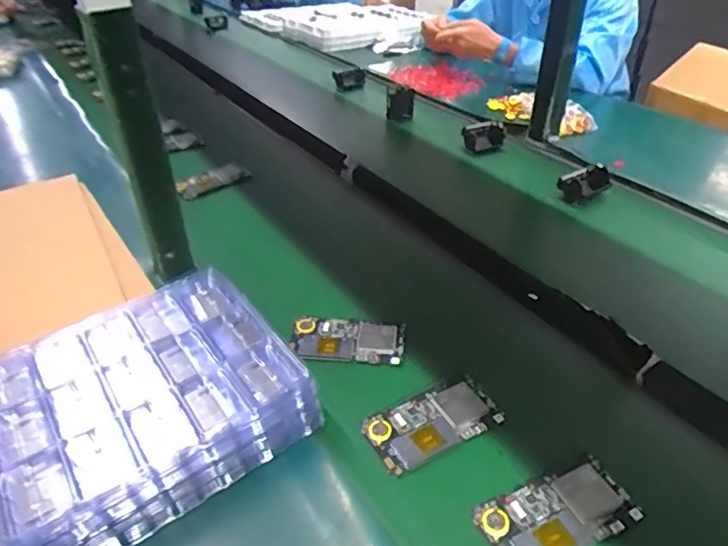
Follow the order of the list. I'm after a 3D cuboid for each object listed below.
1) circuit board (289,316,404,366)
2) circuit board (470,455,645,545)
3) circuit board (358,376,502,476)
[{"bbox_3d":[-0.018,0.072,0.607,0.122,0.008,0.058,5,36,9],"label":"circuit board"},{"bbox_3d":[0.156,0.191,0.441,0.124,0.005,0.063,-17,38,-20],"label":"circuit board"},{"bbox_3d":[0.065,0.138,0.516,0.123,0.006,0.062,-18,39,-21],"label":"circuit board"}]

